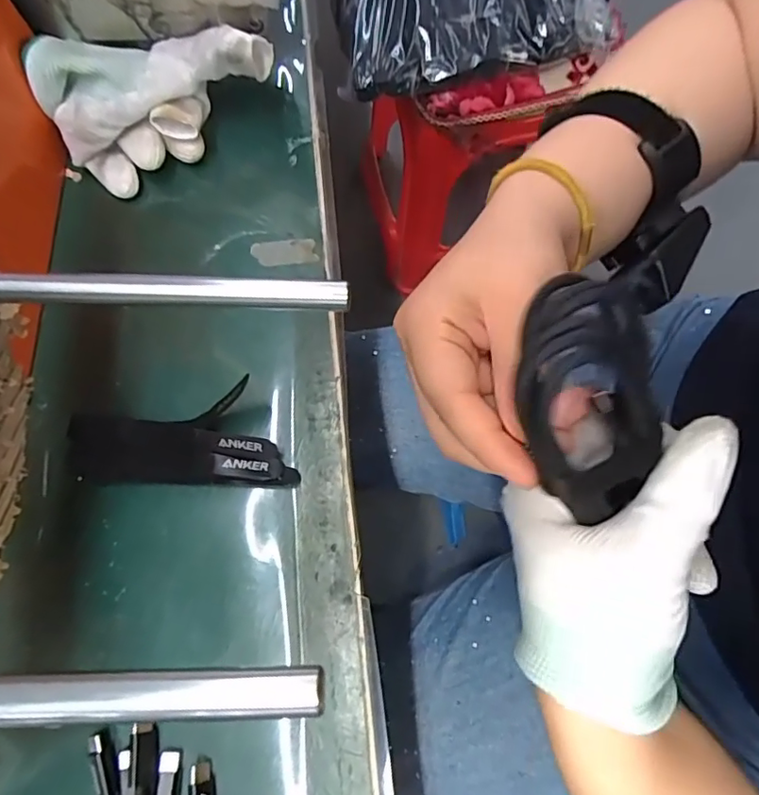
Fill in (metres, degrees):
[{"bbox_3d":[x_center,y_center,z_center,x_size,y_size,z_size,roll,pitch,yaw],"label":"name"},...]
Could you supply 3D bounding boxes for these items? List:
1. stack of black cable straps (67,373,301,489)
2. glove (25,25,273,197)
[{"bbox_3d":[-0.094,0.019,0.259,0.105,0.015,0.045,2,76,1],"label":"stack of black cable straps"},{"bbox_3d":[-0.119,-0.165,0.280,0.111,0.046,0.077,-36,78,-8],"label":"glove"}]

